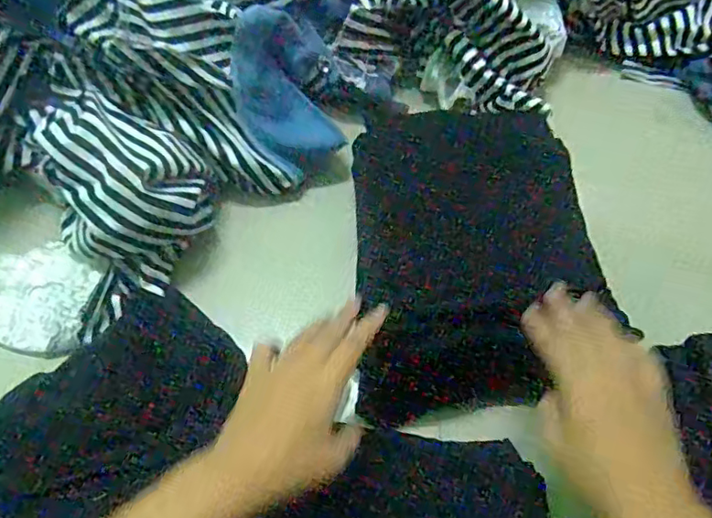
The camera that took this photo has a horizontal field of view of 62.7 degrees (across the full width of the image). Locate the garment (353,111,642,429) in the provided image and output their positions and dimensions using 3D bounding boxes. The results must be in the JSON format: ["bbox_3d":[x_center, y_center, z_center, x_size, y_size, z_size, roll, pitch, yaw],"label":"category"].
[{"bbox_3d":[0.102,-0.020,0.504,0.197,0.039,0.254,-1,60,-3],"label":"garment"}]

